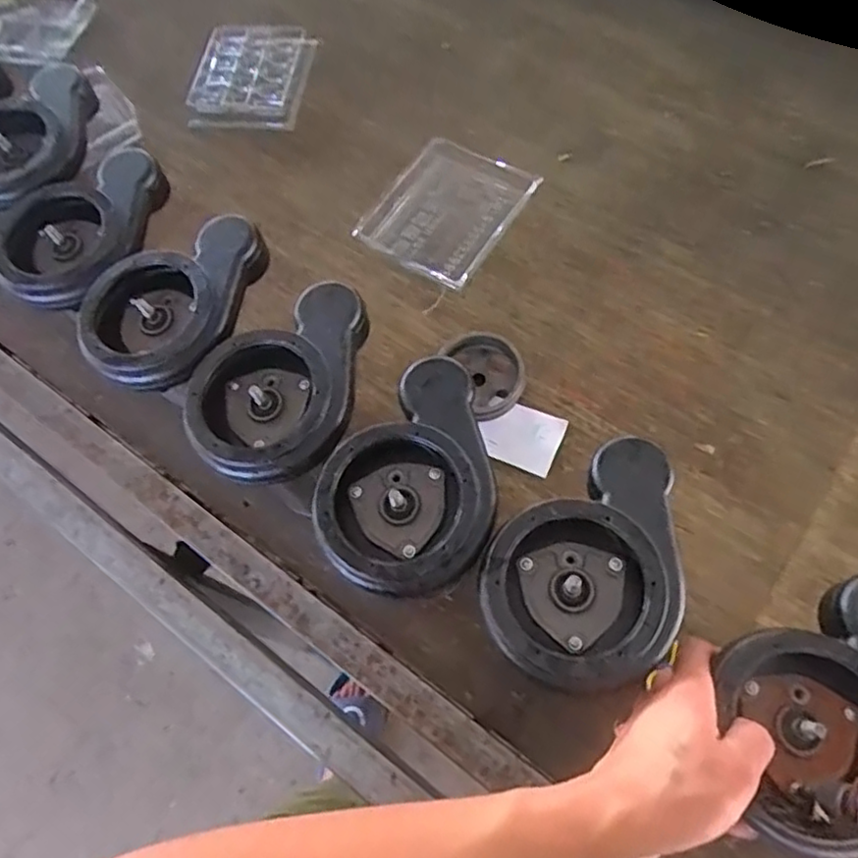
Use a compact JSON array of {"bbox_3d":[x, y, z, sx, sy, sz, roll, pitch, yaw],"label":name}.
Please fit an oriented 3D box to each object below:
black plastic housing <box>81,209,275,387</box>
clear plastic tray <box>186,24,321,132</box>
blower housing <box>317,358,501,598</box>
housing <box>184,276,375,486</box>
[{"bbox_3d":[-0.212,-0.103,0.542,0.134,0.050,0.157,8,67,9],"label":"black plastic housing"},{"bbox_3d":[-0.236,-0.470,0.870,0.147,0.023,0.184,5,67,8],"label":"clear plastic tray"},{"bbox_3d":[-0.017,0.032,0.456,0.122,0.034,0.165,-6,66,3],"label":"blower housing"},{"bbox_3d":[-0.113,-0.037,0.499,0.123,0.042,0.164,8,67,9],"label":"housing"}]

